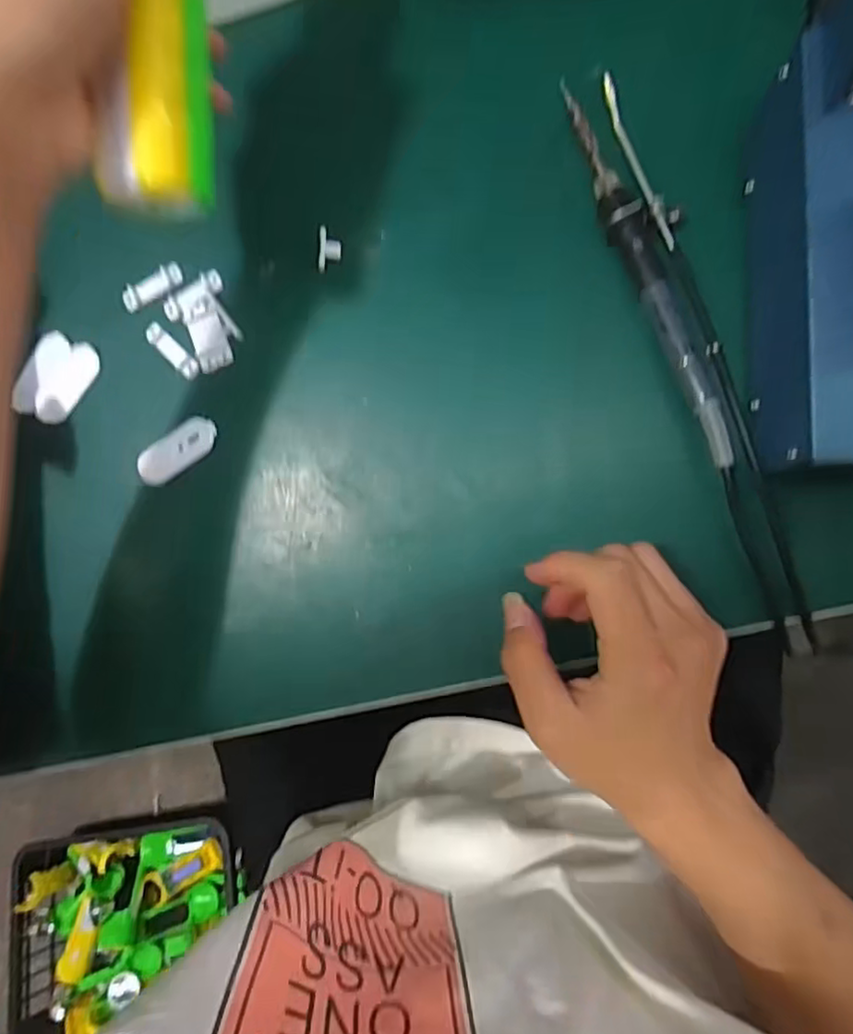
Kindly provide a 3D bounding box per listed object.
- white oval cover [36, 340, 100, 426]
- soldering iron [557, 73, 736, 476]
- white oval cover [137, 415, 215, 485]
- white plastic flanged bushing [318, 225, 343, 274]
[{"bbox_3d":[-0.210,-0.078,0.376,0.020,0.004,0.051,34,93,7],"label":"white oval cover"},{"bbox_3d":[0.114,-0.124,0.322,0.035,0.013,0.203,-14,86,6],"label":"soldering iron"},{"bbox_3d":[-0.142,-0.038,0.367,0.049,0.007,0.020,-36,84,5],"label":"white oval cover"},{"bbox_3d":[-0.053,-0.148,0.355,0.011,0.008,0.023,7,89,9],"label":"white plastic flanged bushing"}]

